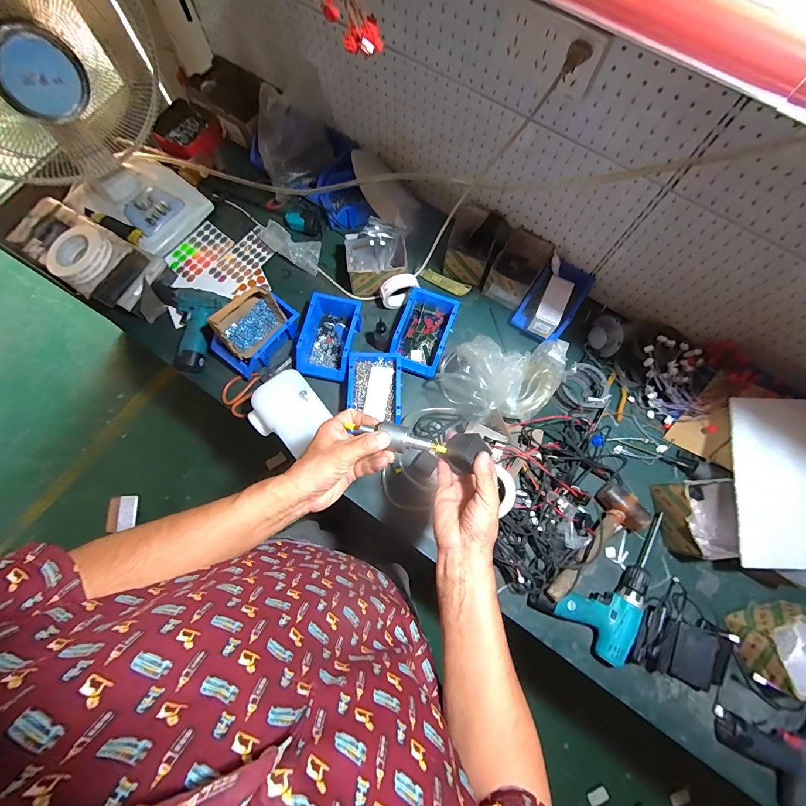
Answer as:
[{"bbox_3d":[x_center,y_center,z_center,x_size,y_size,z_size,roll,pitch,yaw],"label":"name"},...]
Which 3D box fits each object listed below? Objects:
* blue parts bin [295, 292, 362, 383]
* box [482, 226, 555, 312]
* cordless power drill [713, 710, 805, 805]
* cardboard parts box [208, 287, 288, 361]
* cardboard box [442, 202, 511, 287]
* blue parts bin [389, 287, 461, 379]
[{"bbox_3d":[-0.166,-0.152,0.813,0.116,0.079,0.198,11,74,2],"label":"blue parts bin"},{"bbox_3d":[0.274,-0.319,0.859,0.105,0.103,0.148,31,75,7],"label":"box"},{"bbox_3d":[0.673,0.605,0.627,0.183,0.069,0.184,31,75,7],"label":"cordless power drill"},{"bbox_3d":[-0.330,-0.174,0.764,0.097,0.084,0.135,44,77,10],"label":"cardboard parts box"},{"bbox_3d":[0.175,-0.391,0.867,0.132,0.097,0.156,29,75,7],"label":"cardboard box"},{"bbox_3d":[0.046,-0.161,0.815,0.117,0.064,0.195,19,74,4],"label":"blue parts bin"}]

